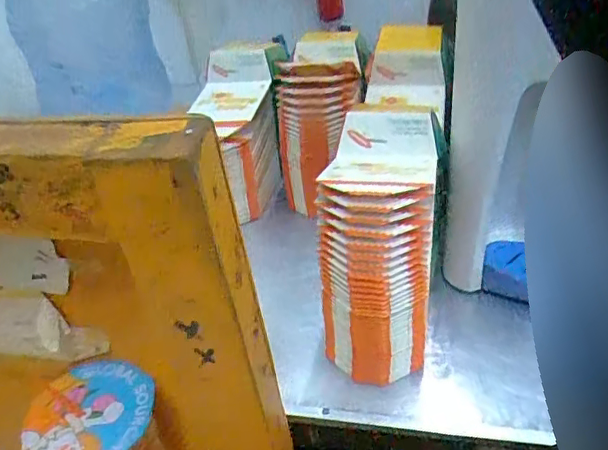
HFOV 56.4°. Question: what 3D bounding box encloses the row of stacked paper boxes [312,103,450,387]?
[{"bbox_3d":[0.087,0.024,0.615,0.105,0.233,0.193,5,39,17],"label":"row of stacked paper boxes"}]

